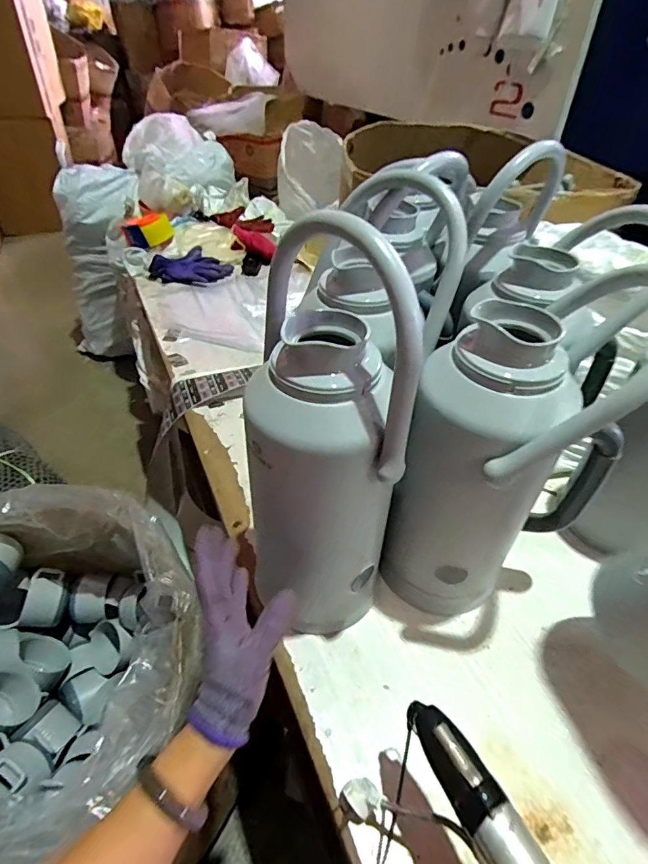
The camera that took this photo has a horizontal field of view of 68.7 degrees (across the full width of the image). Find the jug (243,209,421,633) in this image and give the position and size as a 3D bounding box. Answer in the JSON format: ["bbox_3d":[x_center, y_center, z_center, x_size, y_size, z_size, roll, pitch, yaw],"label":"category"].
[{"bbox_3d":[-0.006,0.038,0.499,0.153,0.446,0.140,-9,43,-10],"label":"jug"}]

